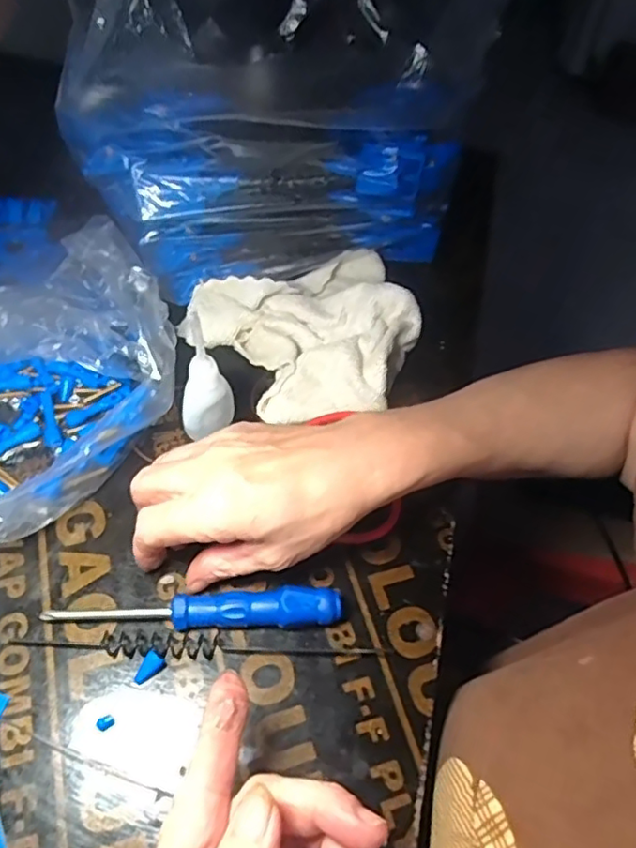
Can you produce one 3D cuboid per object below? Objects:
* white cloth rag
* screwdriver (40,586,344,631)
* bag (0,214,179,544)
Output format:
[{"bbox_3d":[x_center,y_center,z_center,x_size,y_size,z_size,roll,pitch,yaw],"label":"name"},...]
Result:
[{"bbox_3d":[-0.004,-0.066,0.416,0.158,0.040,0.132,-16,59,-15],"label":"white cloth rag"},{"bbox_3d":[-0.064,0.099,0.319,0.151,0.016,0.017,0,56,-5],"label":"screwdriver"},{"bbox_3d":[-0.173,-0.038,0.360,0.155,0.084,0.175,36,61,19],"label":"bag"}]

